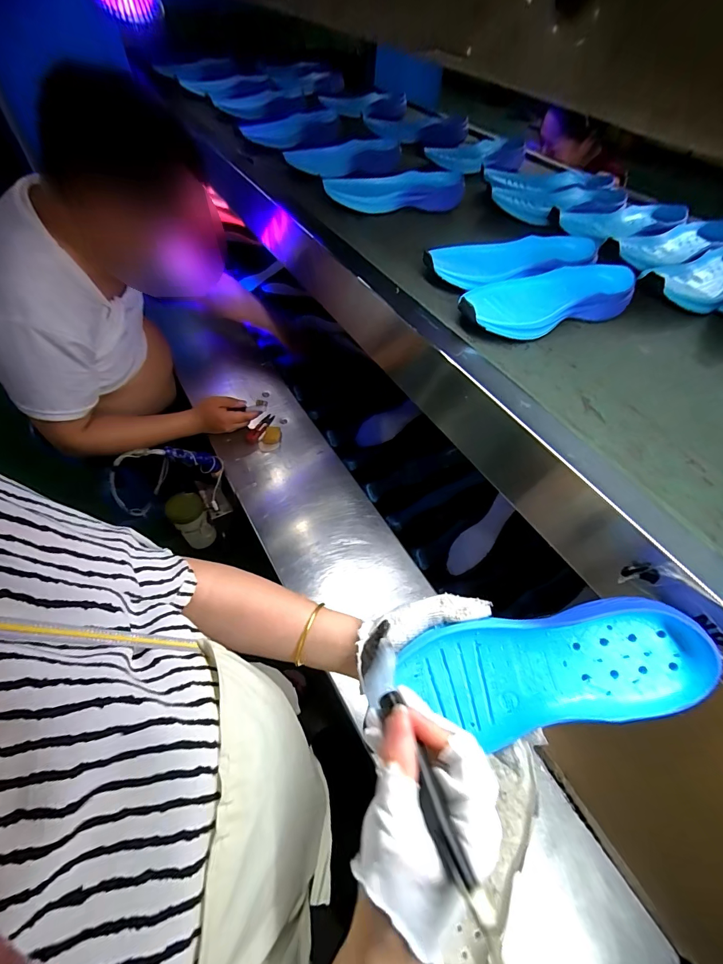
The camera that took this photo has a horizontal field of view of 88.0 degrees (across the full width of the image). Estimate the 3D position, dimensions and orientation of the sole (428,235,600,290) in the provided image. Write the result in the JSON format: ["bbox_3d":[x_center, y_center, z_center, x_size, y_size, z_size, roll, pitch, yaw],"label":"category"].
[{"bbox_3d":[0.214,-0.317,0.538,0.255,0.033,0.099,-18,58,-18],"label":"sole"}]

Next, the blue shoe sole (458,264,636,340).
[{"bbox_3d":[0.240,-0.239,0.487,0.256,0.034,0.097,-19,59,-19],"label":"blue shoe sole"}]

